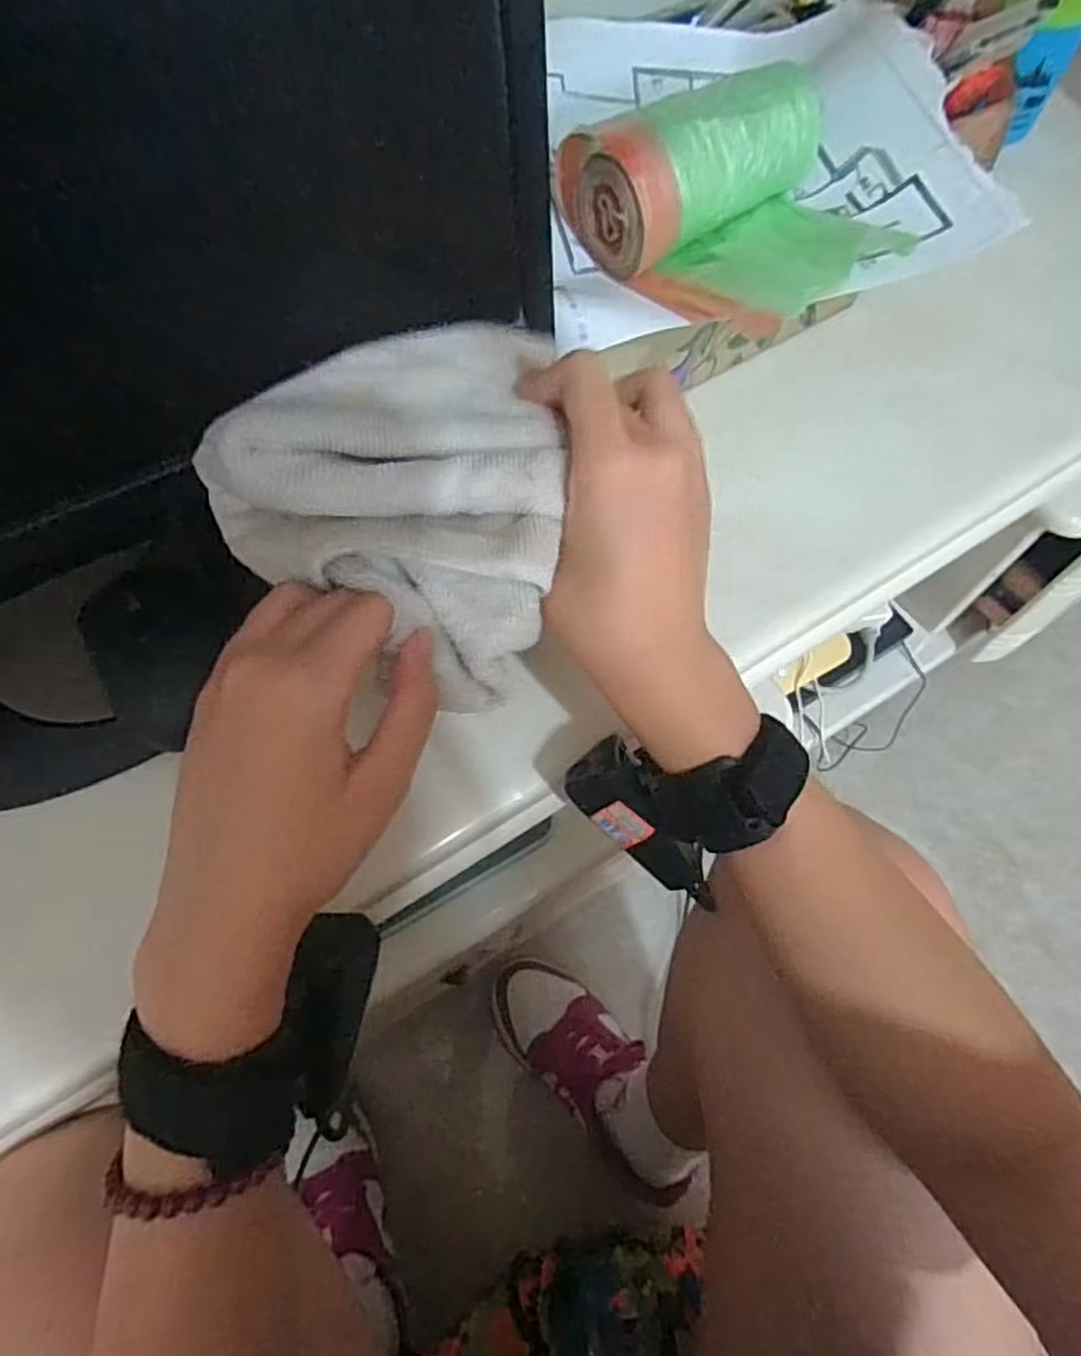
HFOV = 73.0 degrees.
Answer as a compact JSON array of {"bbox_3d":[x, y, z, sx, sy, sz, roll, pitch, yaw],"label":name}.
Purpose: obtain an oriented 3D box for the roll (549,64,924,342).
[{"bbox_3d":[0.102,-0.239,0.363,0.130,0.053,0.135,-37,70,-17],"label":"roll"}]

